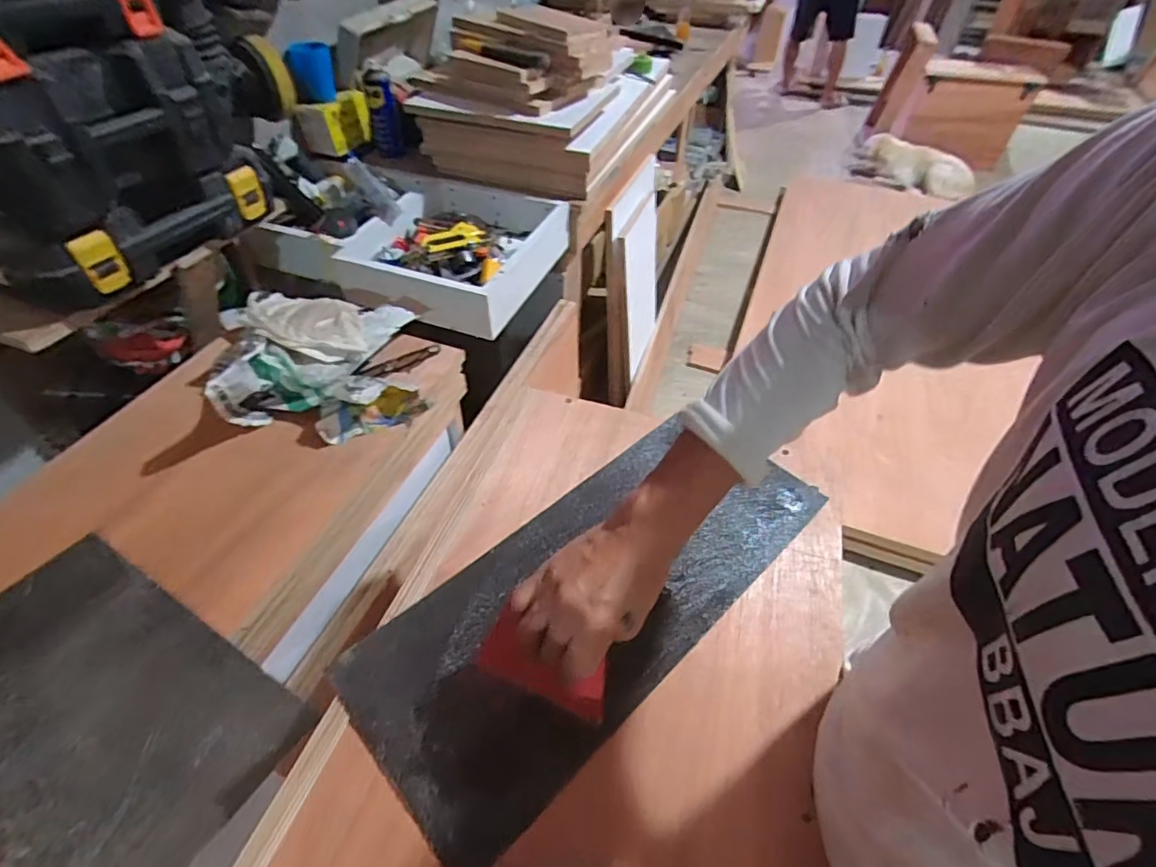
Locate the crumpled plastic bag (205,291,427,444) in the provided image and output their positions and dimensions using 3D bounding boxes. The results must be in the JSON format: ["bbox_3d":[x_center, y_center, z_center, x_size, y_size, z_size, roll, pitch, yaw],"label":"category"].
[{"bbox_3d":[-0.398,-0.120,0.864,0.295,0.120,0.289,-8,47,-9],"label":"crumpled plastic bag"}]

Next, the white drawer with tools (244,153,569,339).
[{"bbox_3d":[-0.360,-0.446,1.220,0.637,0.123,0.399,18,49,15],"label":"white drawer with tools"}]

